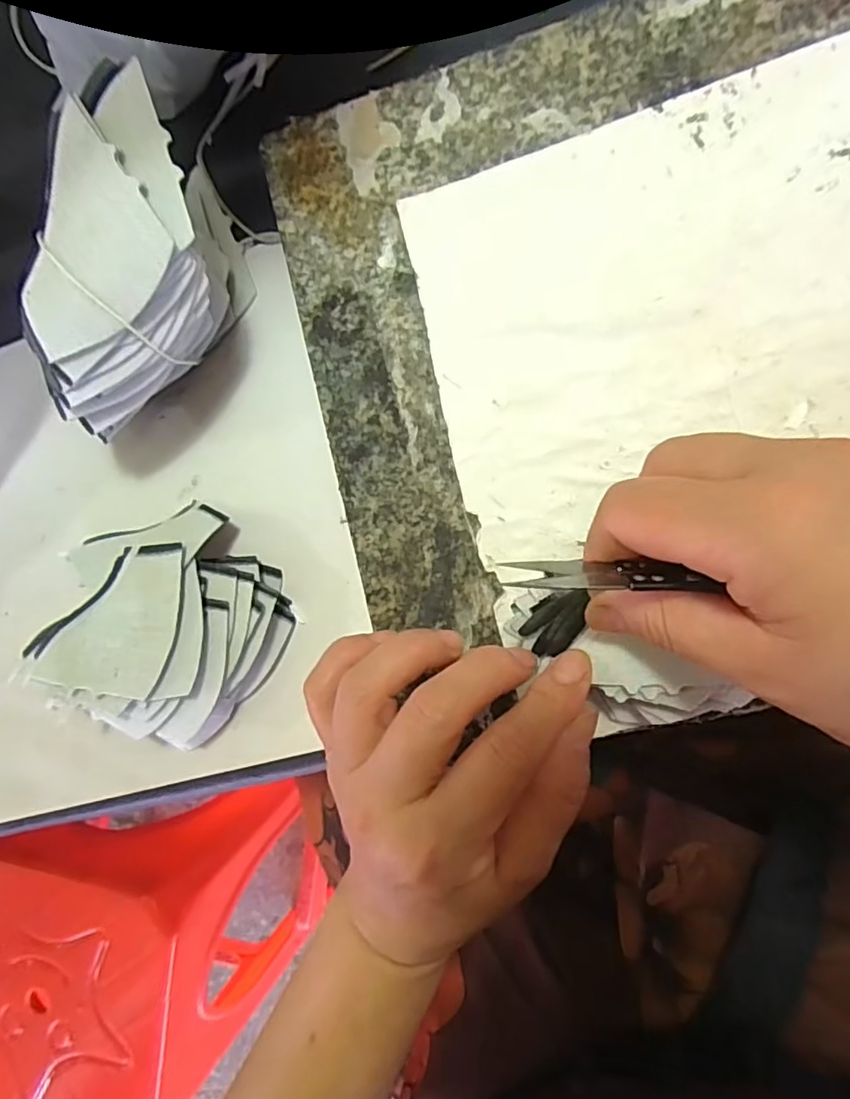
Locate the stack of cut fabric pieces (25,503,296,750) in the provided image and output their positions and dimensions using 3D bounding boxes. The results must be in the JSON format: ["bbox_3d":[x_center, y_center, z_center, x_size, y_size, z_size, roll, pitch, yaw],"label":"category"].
[{"bbox_3d":[-0.134,0.033,0.293,0.109,0.046,0.120,-45,86,8],"label":"stack of cut fabric pieces"}]

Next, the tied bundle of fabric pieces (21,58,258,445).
[{"bbox_3d":[-0.121,-0.116,0.263,0.057,0.088,0.135,18,95,7],"label":"tied bundle of fabric pieces"}]

